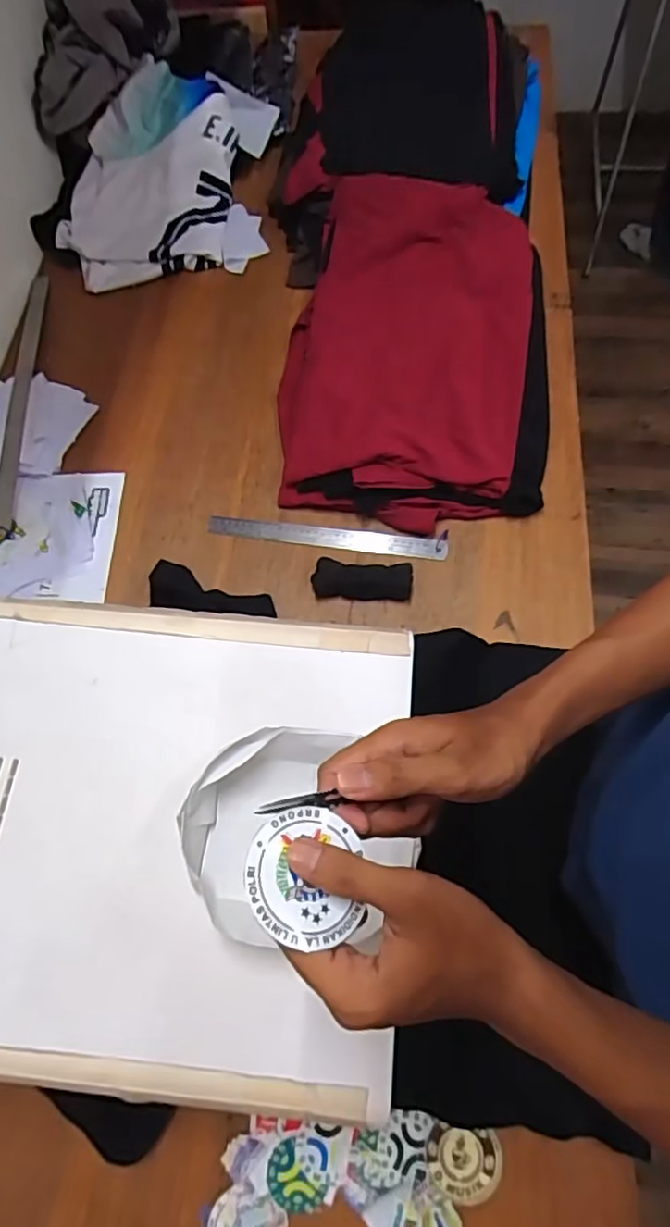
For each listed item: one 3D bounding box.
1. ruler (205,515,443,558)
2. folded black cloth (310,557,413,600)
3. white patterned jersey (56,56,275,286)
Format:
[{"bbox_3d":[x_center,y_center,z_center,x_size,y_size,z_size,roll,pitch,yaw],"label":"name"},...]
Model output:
[{"bbox_3d":[-0.012,-0.104,0.819,0.320,0.006,0.030,7,78,6],"label":"ruler"},{"bbox_3d":[0.035,-0.044,0.780,0.124,0.027,0.044,3,67,4],"label":"folded black cloth"},{"bbox_3d":[-0.287,-0.748,1.010,0.348,0.128,0.362,-3,67,2],"label":"white patterned jersey"}]

